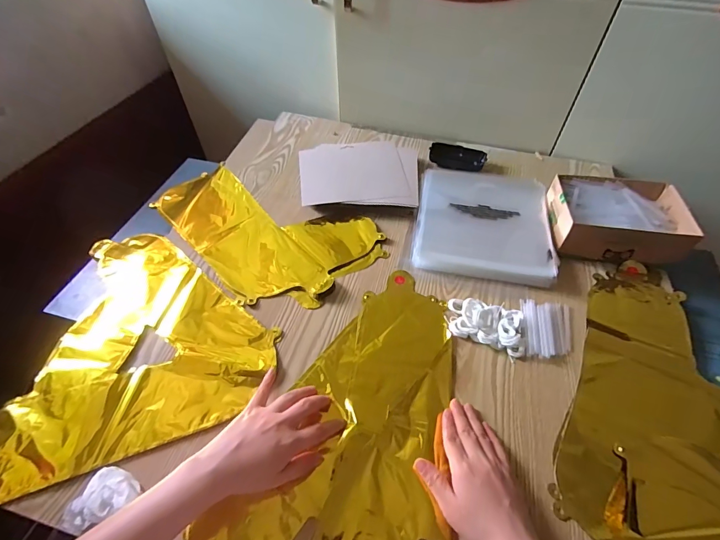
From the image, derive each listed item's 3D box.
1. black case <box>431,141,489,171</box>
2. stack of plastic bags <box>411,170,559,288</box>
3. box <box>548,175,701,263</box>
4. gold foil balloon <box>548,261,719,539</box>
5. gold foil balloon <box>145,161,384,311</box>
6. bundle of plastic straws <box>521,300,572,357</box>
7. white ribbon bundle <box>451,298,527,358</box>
[{"bbox_3d":[0.194,-0.224,0.737,0.108,0.024,0.054,7,51,6],"label":"black case"},{"bbox_3d":[0.204,-0.085,0.624,0.210,0.031,0.227,9,52,7],"label":"stack of plastic bags"},{"bbox_3d":[0.400,-0.089,0.584,0.192,0.052,0.148,7,52,6],"label":"box"},{"bbox_3d":[0.360,0.161,0.430,0.204,0.022,0.406,21,54,16],"label":"gold foil balloon"},{"bbox_3d":[-0.167,-0.088,0.640,0.234,0.009,0.385,-37,60,-26],"label":"gold foil balloon"},{"bbox_3d":[0.254,0.078,0.502,0.066,0.012,0.089,11,52,9],"label":"bundle of plastic straws"},{"bbox_3d":[0.171,0.071,0.500,0.098,0.020,0.062,13,52,10],"label":"white ribbon bundle"}]

